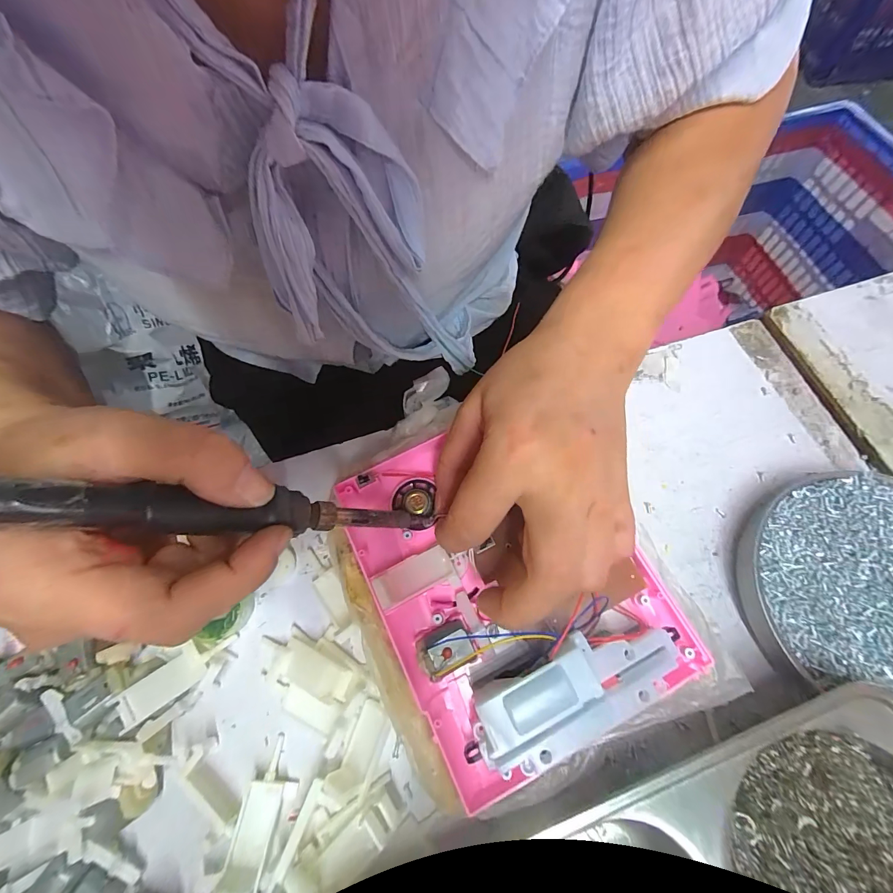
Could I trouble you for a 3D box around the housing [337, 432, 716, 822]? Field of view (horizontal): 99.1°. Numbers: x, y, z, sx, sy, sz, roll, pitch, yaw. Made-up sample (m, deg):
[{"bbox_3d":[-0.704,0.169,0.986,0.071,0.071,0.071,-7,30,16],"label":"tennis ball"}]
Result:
[{"bbox_3d":[0.027,0.062,0.193,0.128,0.036,0.160,-27,70,-8],"label":"housing"}]

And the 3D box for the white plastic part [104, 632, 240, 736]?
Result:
[{"bbox_3d":[-0.145,0.122,0.206,0.057,0.006,0.019,-32,69,-36],"label":"white plastic part"}]

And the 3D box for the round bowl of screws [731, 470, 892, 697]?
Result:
[{"bbox_3d":[0.240,0.080,0.213,0.131,0.024,0.124,-1,68,2],"label":"round bowl of screws"}]

